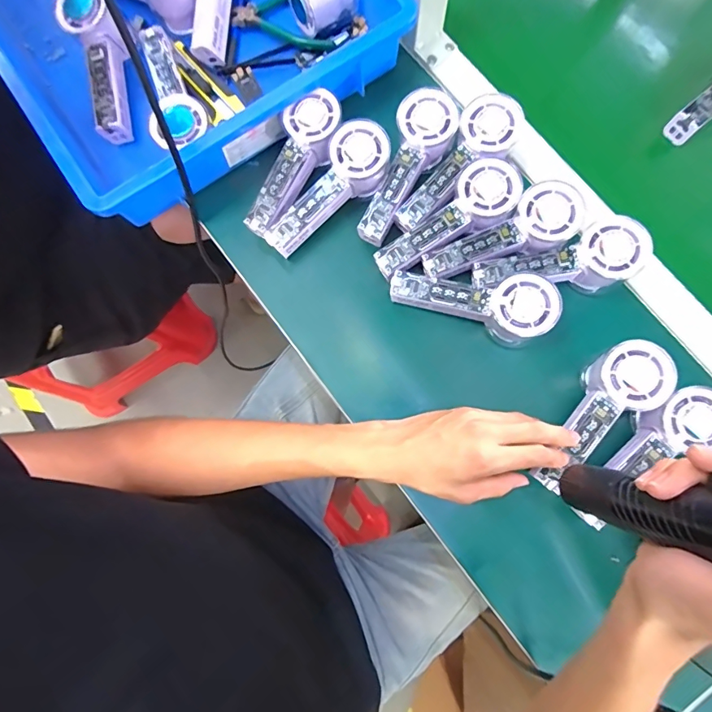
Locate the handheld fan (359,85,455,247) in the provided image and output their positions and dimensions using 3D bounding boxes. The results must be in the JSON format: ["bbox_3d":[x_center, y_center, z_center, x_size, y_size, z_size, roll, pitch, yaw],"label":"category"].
[{"bbox_3d":[0.047,-0.182,0.443,0.051,0.030,0.151,30,94,6],"label":"handheld fan"}]

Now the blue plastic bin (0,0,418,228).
[{"bbox_3d":[-0.242,-0.473,0.483,0.363,0.115,0.625,-30,80,-4],"label":"blue plastic bin"}]

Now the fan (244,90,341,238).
[{"bbox_3d":[-0.061,-0.187,0.451,0.051,0.039,0.148,32,96,7],"label":"fan"}]

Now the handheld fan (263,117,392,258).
[{"bbox_3d":[-0.026,-0.159,0.445,0.145,0.039,0.050,-44,81,7],"label":"handheld fan"}]

